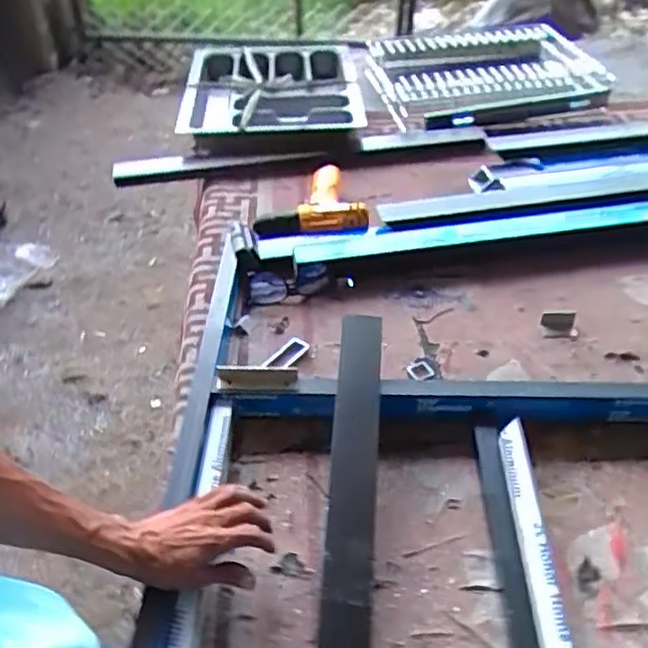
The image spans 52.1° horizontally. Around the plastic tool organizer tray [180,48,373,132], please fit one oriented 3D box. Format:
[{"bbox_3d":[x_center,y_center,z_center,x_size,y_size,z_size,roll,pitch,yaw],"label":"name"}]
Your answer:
[{"bbox_3d":[-0.115,-0.526,1.499,0.402,0.061,0.477,-3,42,1],"label":"plastic tool organizer tray"}]

